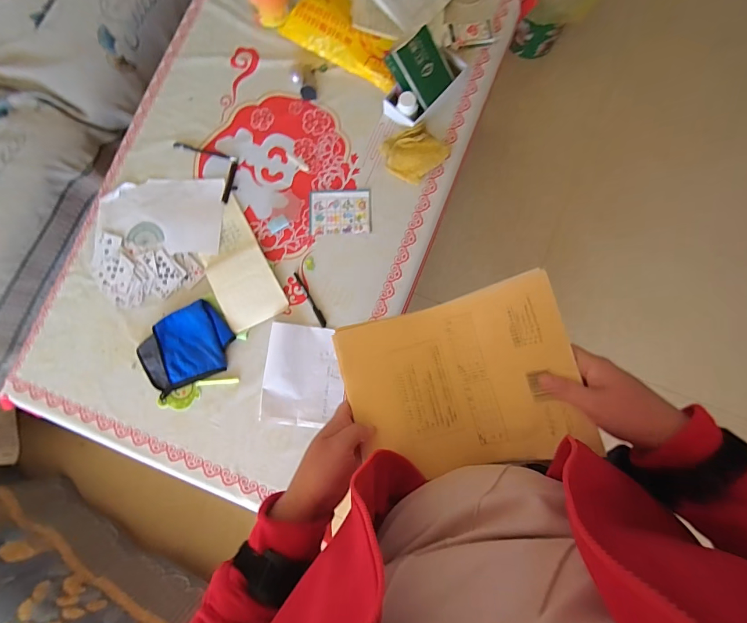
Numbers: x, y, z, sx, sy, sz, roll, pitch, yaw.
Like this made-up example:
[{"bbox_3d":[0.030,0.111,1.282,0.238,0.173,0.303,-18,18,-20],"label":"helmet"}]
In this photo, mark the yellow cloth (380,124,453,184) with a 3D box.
[{"bbox_3d":[0.088,-0.352,0.824,0.124,0.025,0.114,-42,84,-3],"label":"yellow cloth"}]

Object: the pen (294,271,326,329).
[{"bbox_3d":[-0.138,-0.027,0.818,0.014,0.011,0.135,-30,83,-2],"label":"pen"}]

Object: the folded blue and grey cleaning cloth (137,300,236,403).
[{"bbox_3d":[-0.403,0.078,0.803,0.194,0.019,0.153,-30,83,-2],"label":"folded blue and grey cleaning cloth"}]

